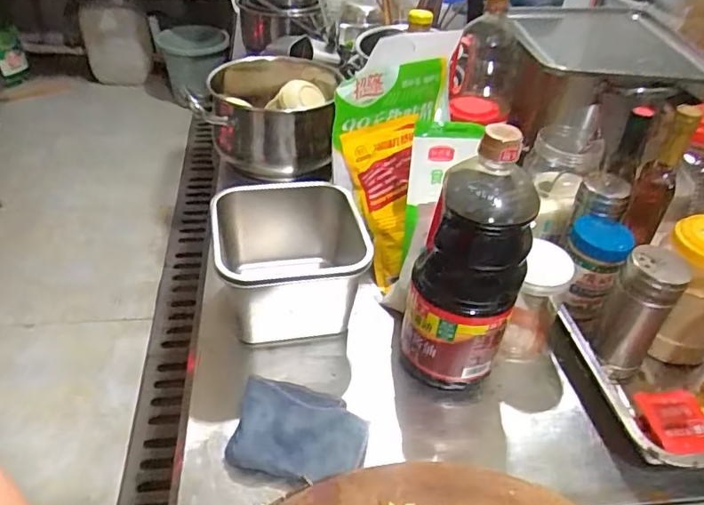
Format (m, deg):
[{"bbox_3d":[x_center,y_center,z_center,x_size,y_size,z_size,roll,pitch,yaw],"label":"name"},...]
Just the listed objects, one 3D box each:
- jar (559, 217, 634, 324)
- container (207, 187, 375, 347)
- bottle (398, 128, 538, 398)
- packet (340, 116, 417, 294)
[{"bbox_3d":[0.312,0.022,0.714,0.074,0.119,0.083,18,42,16],"label":"jar"},{"bbox_3d":[-0.078,0.016,0.704,0.187,0.139,0.176,0,41,-4],"label":"container"},{"bbox_3d":[0.121,0.019,0.574,0.113,0.303,0.093,10,41,8],"label":"bottle"},{"bbox_3d":[0.038,-0.071,0.777,0.107,0.235,0.045,-2,3,-7],"label":"packet"}]

